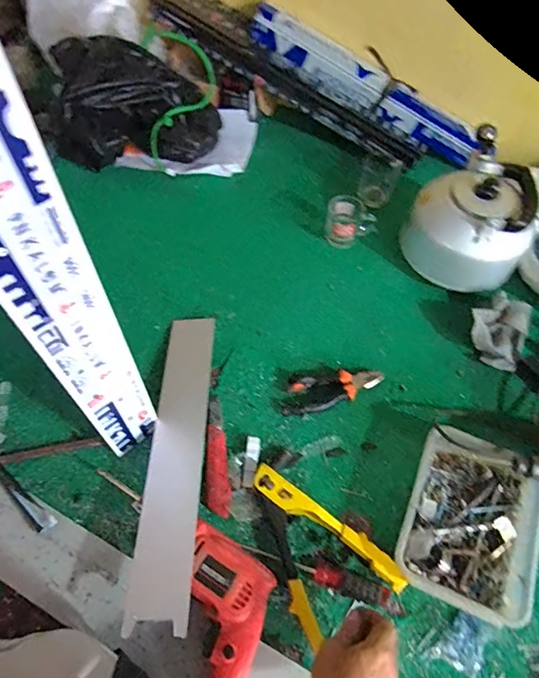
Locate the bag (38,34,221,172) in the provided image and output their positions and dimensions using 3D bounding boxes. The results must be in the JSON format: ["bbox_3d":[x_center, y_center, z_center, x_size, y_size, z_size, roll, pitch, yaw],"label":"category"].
[{"bbox_3d":[-0.279,-0.494,0.945,0.346,0.203,0.195,-29,65,-16],"label":"bag"}]

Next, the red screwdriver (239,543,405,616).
[{"bbox_3d":[0.072,0.315,0.604,0.223,0.024,0.026,18,62,9],"label":"red screwdriver"}]

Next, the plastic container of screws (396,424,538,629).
[{"bbox_3d":[0.278,0.249,0.621,0.165,0.049,0.211,22,63,11],"label":"plastic container of screws"}]

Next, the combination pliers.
[{"bbox_3d":[0.102,0.088,0.755,0.179,0.016,0.063,-5,61,-3],"label":"combination pliers"}]

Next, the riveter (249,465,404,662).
[{"bbox_3d":[0.066,0.269,0.625,0.142,0.026,0.219,-23,64,-13],"label":"riveter"}]

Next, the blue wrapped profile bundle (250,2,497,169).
[{"bbox_3d":[0.221,-0.546,0.992,0.576,0.071,0.068,28,63,-6],"label":"blue wrapped profile bundle"}]

